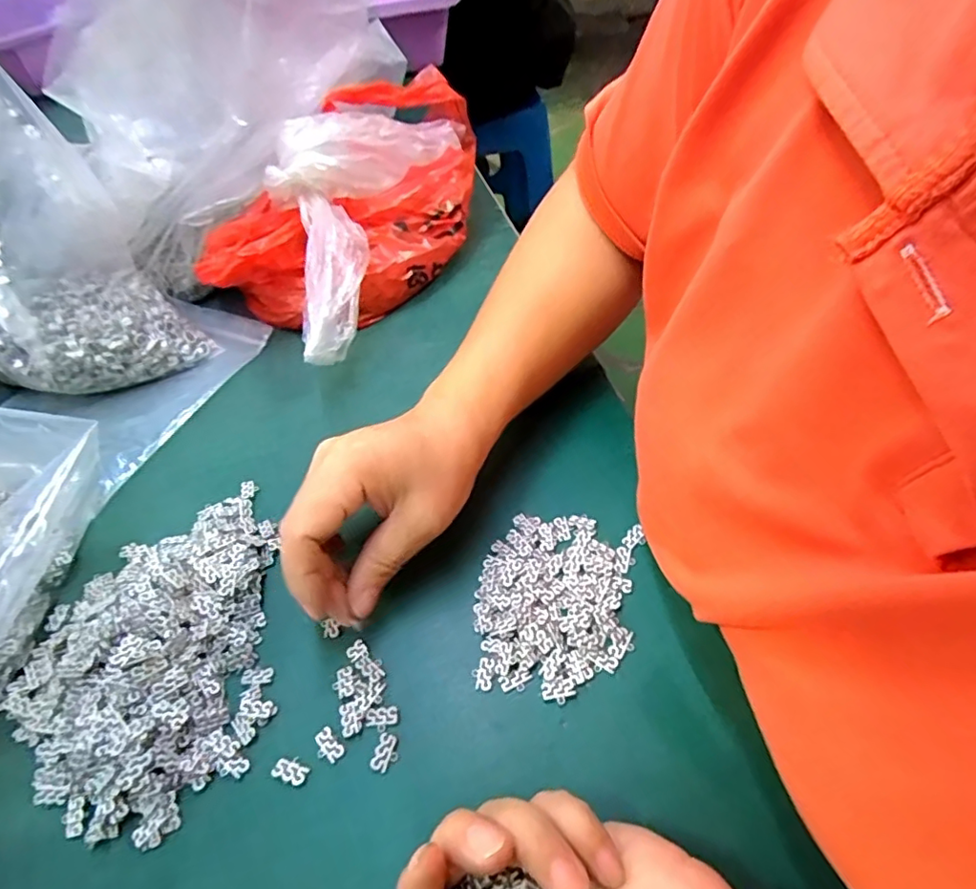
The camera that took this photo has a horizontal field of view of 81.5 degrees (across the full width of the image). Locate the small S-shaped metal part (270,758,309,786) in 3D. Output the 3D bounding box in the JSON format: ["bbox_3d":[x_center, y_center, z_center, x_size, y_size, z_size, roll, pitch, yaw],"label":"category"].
[{"bbox_3d":[-0.088,0.144,0.251,0.015,0.004,0.009,15,55,16],"label":"small S-shaped metal part"}]

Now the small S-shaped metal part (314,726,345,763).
[{"bbox_3d":[-0.073,0.135,0.256,0.010,0.004,0.015,-36,57,-21],"label":"small S-shaped metal part"}]

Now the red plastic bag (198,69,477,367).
[{"bbox_3d":[-0.103,-0.180,0.439,0.156,0.119,0.234,29,60,25],"label":"red plastic bag"}]

